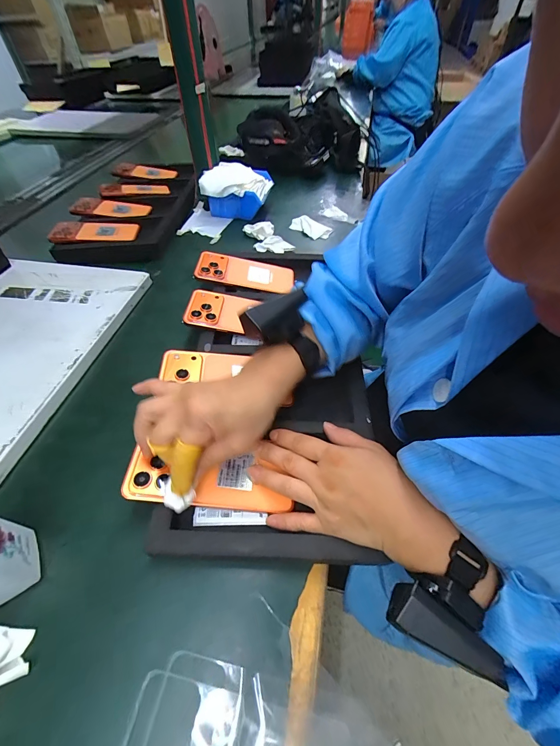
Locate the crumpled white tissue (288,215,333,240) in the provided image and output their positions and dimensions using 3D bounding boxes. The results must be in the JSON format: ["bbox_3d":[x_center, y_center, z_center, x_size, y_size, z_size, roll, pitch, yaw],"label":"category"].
[{"bbox_3d":[0.066,-0.324,0.702,0.095,0.022,0.046,37,60,27],"label":"crumpled white tissue"}]

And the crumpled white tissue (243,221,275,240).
[{"bbox_3d":[-0.044,-0.303,0.676,0.065,0.033,0.031,-7,51,-5],"label":"crumpled white tissue"}]

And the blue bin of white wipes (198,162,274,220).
[{"bbox_3d":[-0.103,-0.416,0.729,0.171,0.089,0.129,-3,51,-2],"label":"blue bin of white wipes"}]

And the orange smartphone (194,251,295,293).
[{"bbox_3d":[-0.057,-0.176,0.545,0.164,0.008,0.076,6,57,-14],"label":"orange smartphone"}]

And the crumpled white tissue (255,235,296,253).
[{"bbox_3d":[-0.012,-0.266,0.656,0.080,0.018,0.046,-6,50,-4],"label":"crumpled white tissue"}]

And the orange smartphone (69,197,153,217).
[{"bbox_3d":[-0.390,-0.389,0.731,0.171,0.018,0.091,4,51,-1],"label":"orange smartphone"}]

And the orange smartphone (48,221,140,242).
[{"bbox_3d":[-0.385,-0.293,0.659,0.161,0.013,0.075,0,58,-12],"label":"orange smartphone"}]

